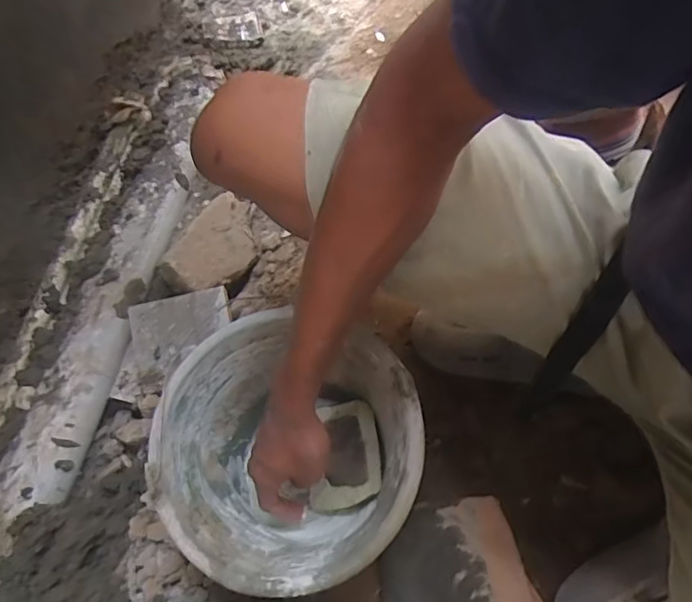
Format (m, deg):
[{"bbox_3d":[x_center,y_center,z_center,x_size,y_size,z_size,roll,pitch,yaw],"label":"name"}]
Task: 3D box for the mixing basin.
[{"bbox_3d":[-0.059,0.154,0.551,0.245,0.159,0.232,-1,65,2],"label":"mixing basin"}]

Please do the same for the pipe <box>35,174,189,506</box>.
[{"bbox_3d":[-0.292,0.024,0.707,0.038,0.041,0.443,11,65,7],"label":"pipe"}]

